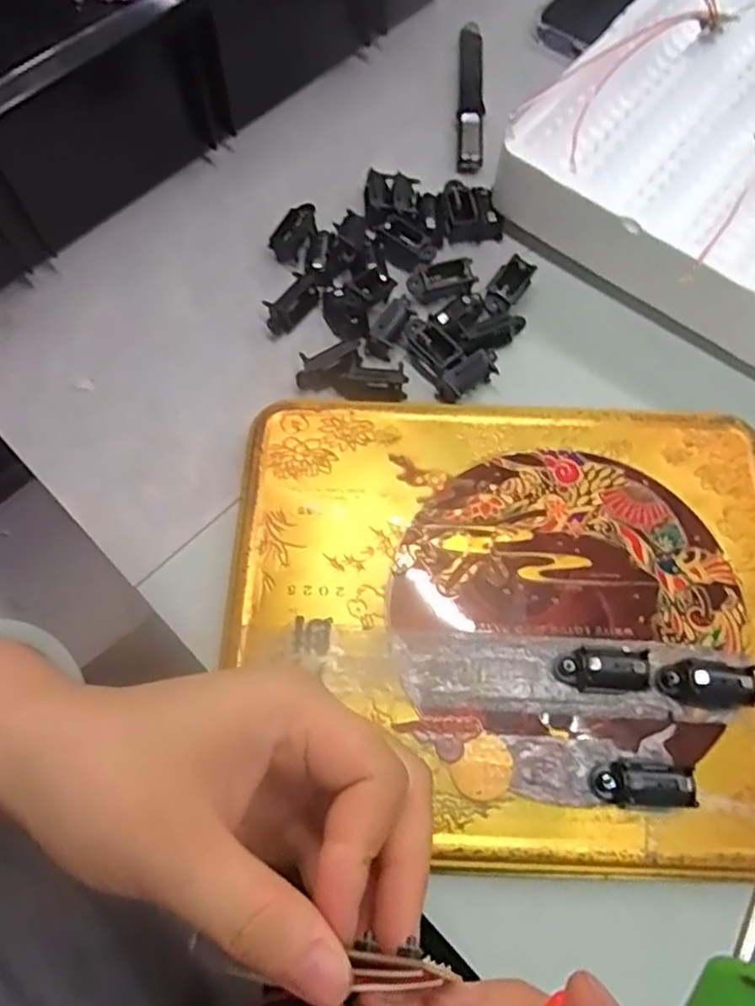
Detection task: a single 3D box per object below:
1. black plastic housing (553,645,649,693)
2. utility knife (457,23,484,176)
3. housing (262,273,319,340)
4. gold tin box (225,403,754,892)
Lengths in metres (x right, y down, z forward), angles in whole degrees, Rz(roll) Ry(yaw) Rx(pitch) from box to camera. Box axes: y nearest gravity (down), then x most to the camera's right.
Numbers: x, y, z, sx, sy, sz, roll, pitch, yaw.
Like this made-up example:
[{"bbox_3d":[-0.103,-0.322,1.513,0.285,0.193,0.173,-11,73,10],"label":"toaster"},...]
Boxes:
[{"bbox_3d":[0.089,0.064,0.259,0.037,0.014,0.016,0,67,1],"label":"black plastic housing"},{"bbox_3d":[0.057,-0.253,0.404,0.015,0.008,0.125,4,67,2],"label":"utility knife"},{"bbox_3d":[-0.045,-0.103,0.345,0.017,0.013,0.035,38,73,15],"label":"housing"},{"bbox_3d":[0.056,0.046,0.280,0.231,0.017,0.191,2,67,1],"label":"gold tin box"}]

